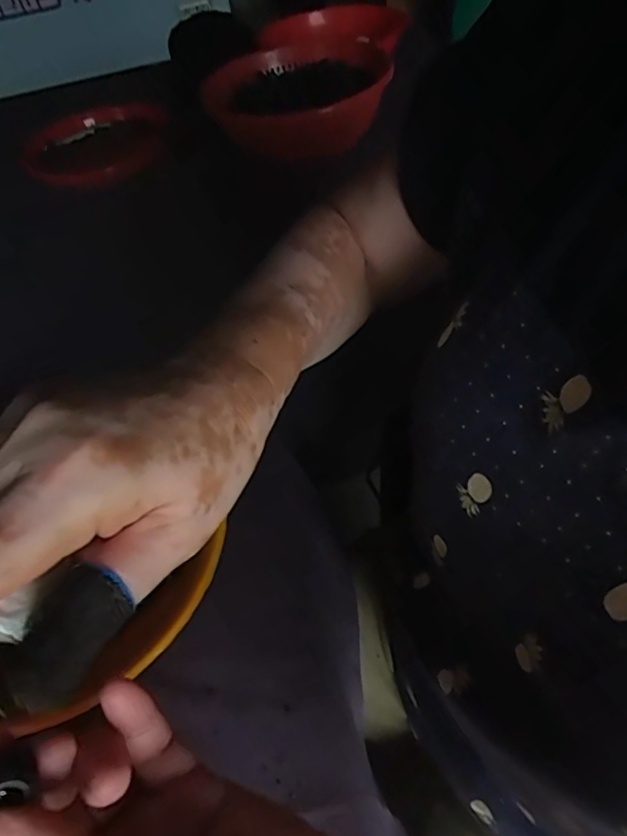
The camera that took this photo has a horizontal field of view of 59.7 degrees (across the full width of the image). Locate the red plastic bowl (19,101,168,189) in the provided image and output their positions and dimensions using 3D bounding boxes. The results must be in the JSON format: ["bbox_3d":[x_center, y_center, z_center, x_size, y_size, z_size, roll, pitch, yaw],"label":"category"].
[{"bbox_3d":[-0.343,-0.419,0.858,0.194,0.056,0.235,17,55,21],"label":"red plastic bowl"}]

